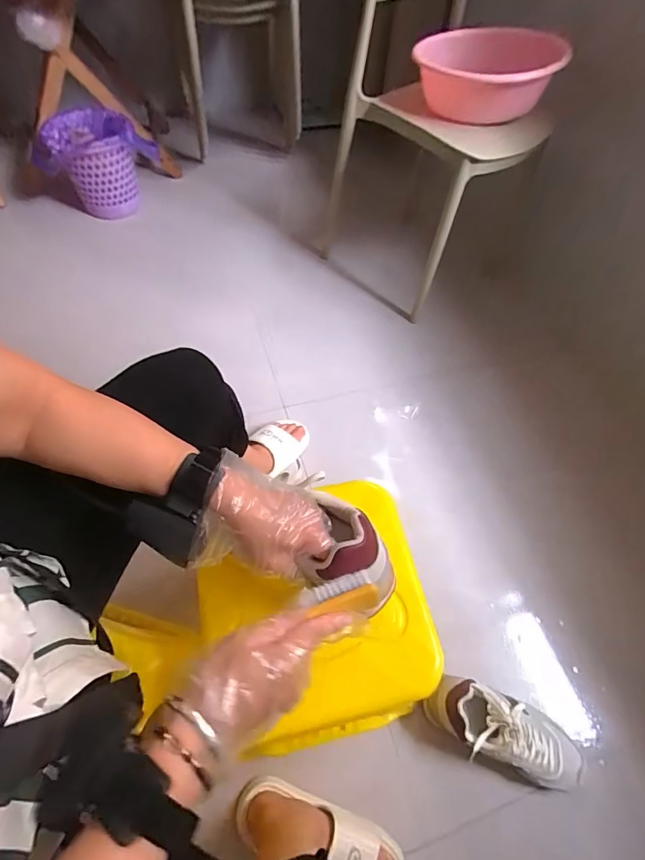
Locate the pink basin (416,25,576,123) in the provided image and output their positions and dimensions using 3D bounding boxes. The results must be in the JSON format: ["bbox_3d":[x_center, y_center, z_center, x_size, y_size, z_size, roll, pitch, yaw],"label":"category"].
[{"bbox_3d":[0.342,-0.748,0.896,0.282,0.128,0.270,2,59,-3],"label":"pink basin"}]

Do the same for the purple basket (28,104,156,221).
[{"bbox_3d":[-0.649,-0.758,1.233,0.294,0.251,0.194,-24,64,-18],"label":"purple basket"}]

